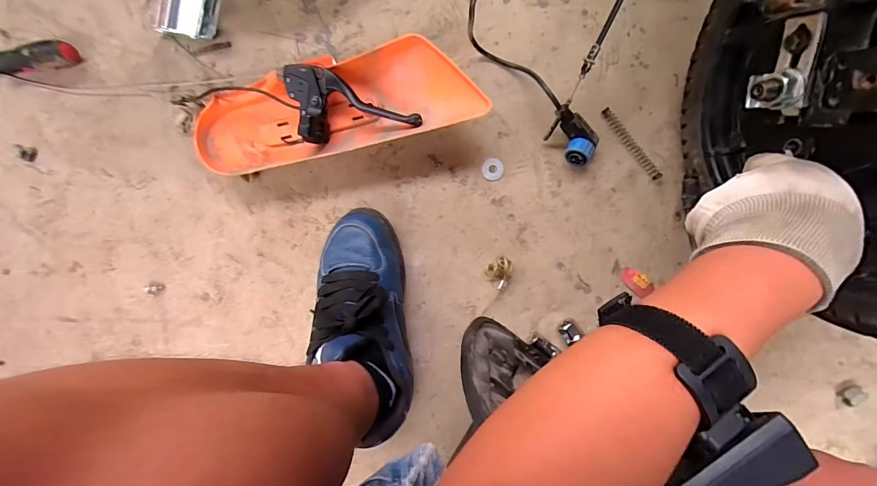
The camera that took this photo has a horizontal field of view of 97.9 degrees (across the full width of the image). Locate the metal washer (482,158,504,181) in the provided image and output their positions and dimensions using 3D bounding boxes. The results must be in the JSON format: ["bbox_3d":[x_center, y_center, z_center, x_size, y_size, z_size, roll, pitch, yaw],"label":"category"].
[{"bbox_3d":[0.069,-0.094,0.486,0.026,0.004,0.028,-5,95,3],"label":"metal washer"}]

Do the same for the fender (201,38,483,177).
[{"bbox_3d":[-0.125,-0.162,0.453,0.334,0.066,0.110,-11,94,4],"label":"fender"}]

